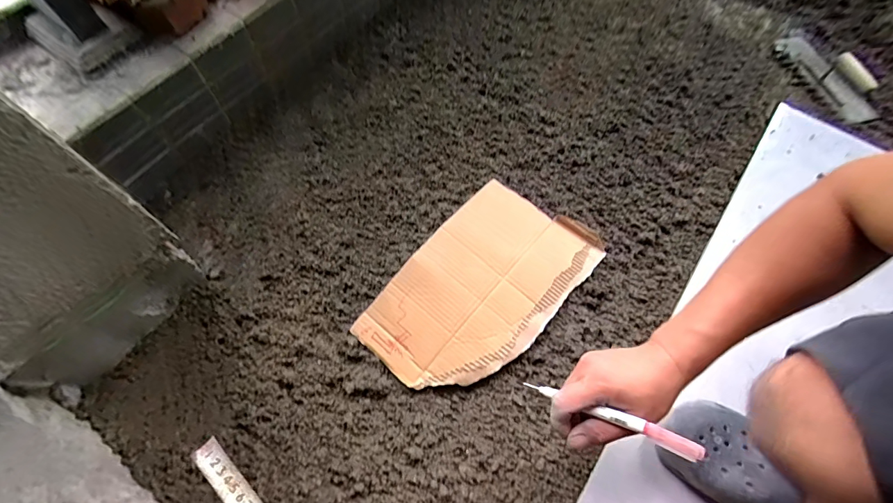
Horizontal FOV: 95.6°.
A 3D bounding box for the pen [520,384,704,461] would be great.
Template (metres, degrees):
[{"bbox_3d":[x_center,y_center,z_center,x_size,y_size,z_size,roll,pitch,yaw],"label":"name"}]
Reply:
[{"bbox_3d":[0.147,0.152,0.377,0.158,0.009,0.015,12,62,35],"label":"pen"}]

